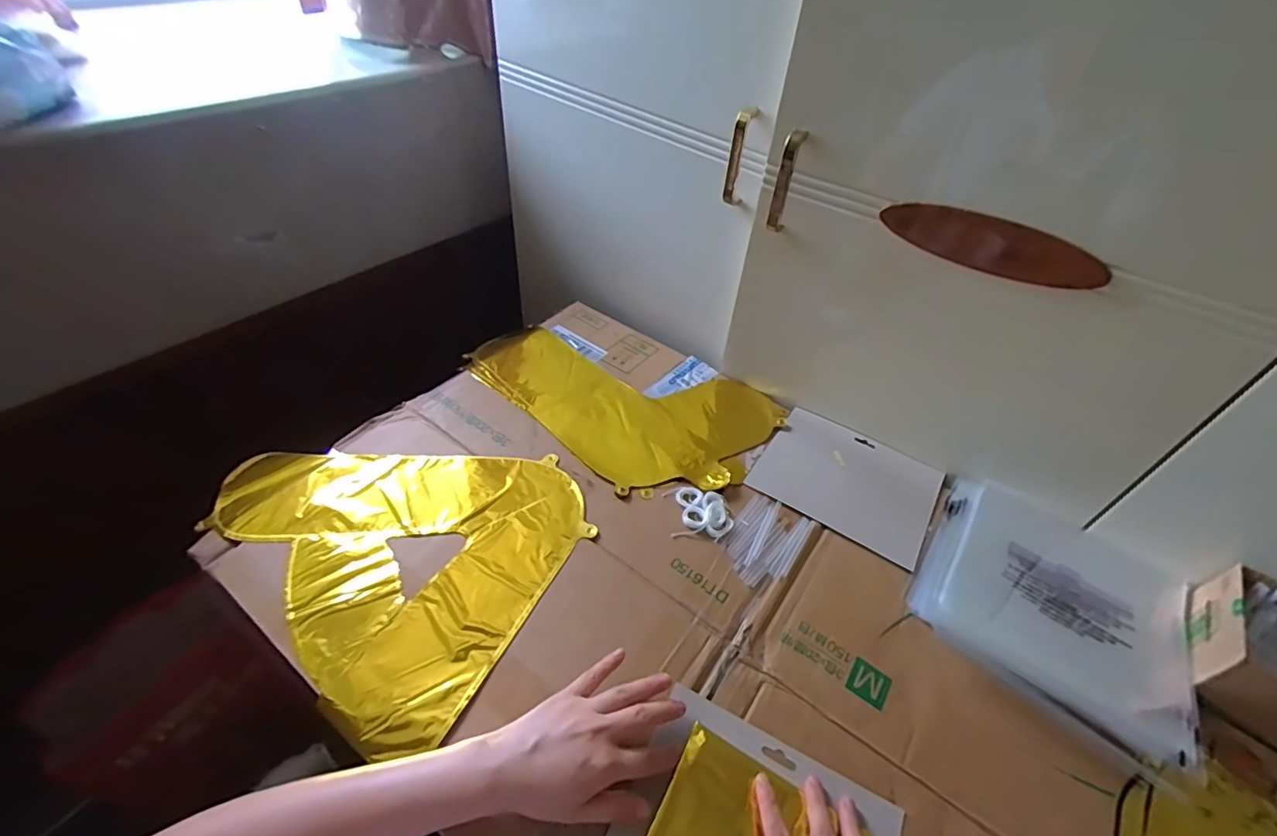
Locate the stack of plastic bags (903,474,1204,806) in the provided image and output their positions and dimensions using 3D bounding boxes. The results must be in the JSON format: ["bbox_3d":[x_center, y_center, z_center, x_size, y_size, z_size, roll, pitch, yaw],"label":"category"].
[{"bbox_3d":[0.413,0.179,0.549,0.232,0.018,0.241,30,50,22],"label":"stack of plastic bags"}]

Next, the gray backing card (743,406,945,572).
[{"bbox_3d":[0.245,0.071,0.646,0.190,0.005,0.158,28,50,19],"label":"gray backing card"}]

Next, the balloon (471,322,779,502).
[{"bbox_3d":[-0.025,-0.043,0.728,0.392,0.006,0.239,35,52,26],"label":"balloon"}]

